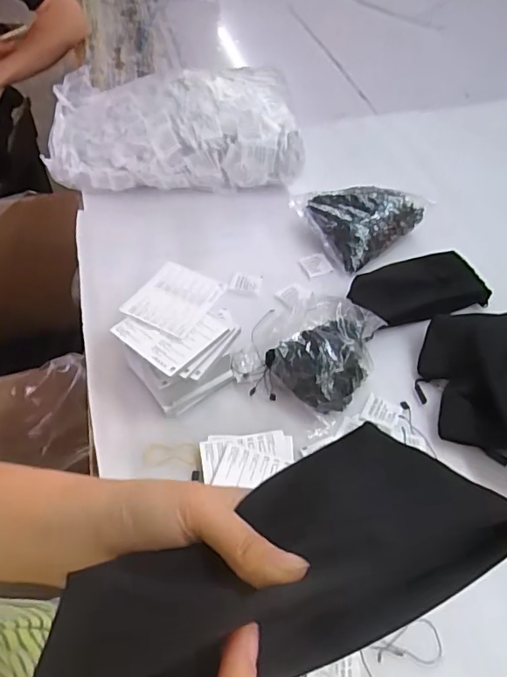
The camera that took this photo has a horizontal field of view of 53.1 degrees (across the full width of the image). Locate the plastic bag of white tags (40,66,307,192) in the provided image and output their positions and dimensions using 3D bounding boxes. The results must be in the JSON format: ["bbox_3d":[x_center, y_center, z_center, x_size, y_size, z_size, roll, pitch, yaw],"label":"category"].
[{"bbox_3d":[-0.141,-0.374,0.890,0.425,0.131,0.283,0,49,0],"label":"plastic bag of white tags"}]

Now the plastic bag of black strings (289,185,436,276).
[{"bbox_3d":[0.163,-0.190,0.744,0.165,0.036,0.140,-33,81,-9],"label":"plastic bag of black strings"}]

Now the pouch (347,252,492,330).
[{"bbox_3d":[0.211,-0.066,0.676,0.190,0.043,0.090,-13,50,-11],"label":"pouch"}]

